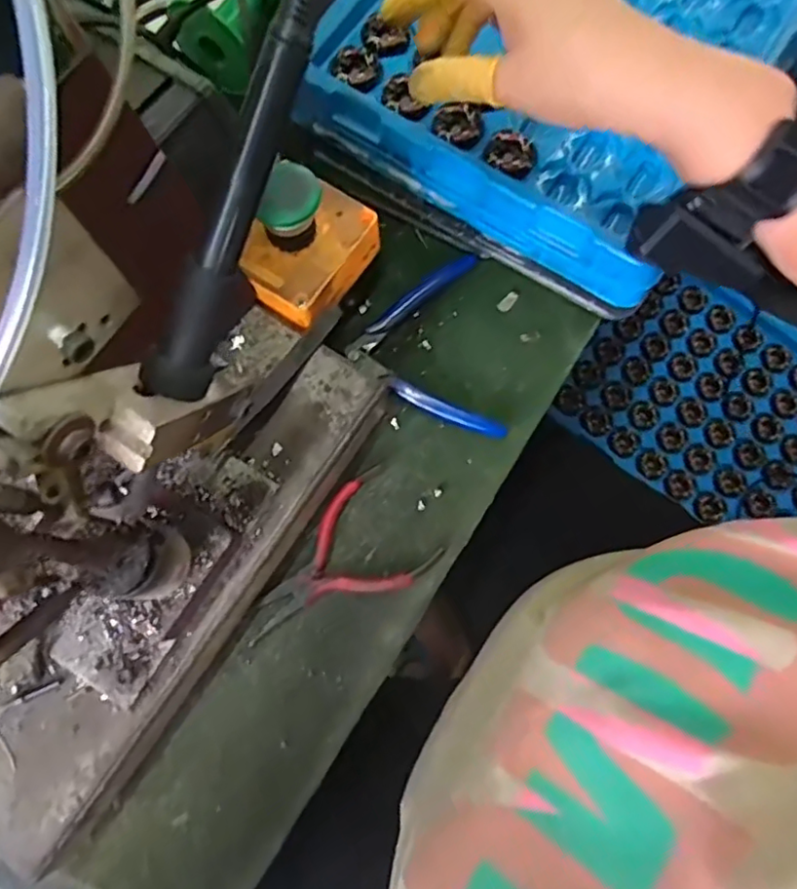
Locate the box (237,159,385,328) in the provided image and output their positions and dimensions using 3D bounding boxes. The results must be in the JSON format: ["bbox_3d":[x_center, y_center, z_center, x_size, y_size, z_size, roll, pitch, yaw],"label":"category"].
[{"bbox_3d":[-0.053,-0.117,0.342,0.057,0.060,0.079,36,78,8],"label":"box"}]

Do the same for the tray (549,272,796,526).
[{"bbox_3d":[0.367,-0.044,0.682,0.311,0.024,0.247,36,79,11],"label":"tray"}]

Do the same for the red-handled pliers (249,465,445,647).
[{"bbox_3d":[-0.038,0.076,0.360,0.117,0.013,0.069,-41,79,-10],"label":"red-handled pliers"}]

